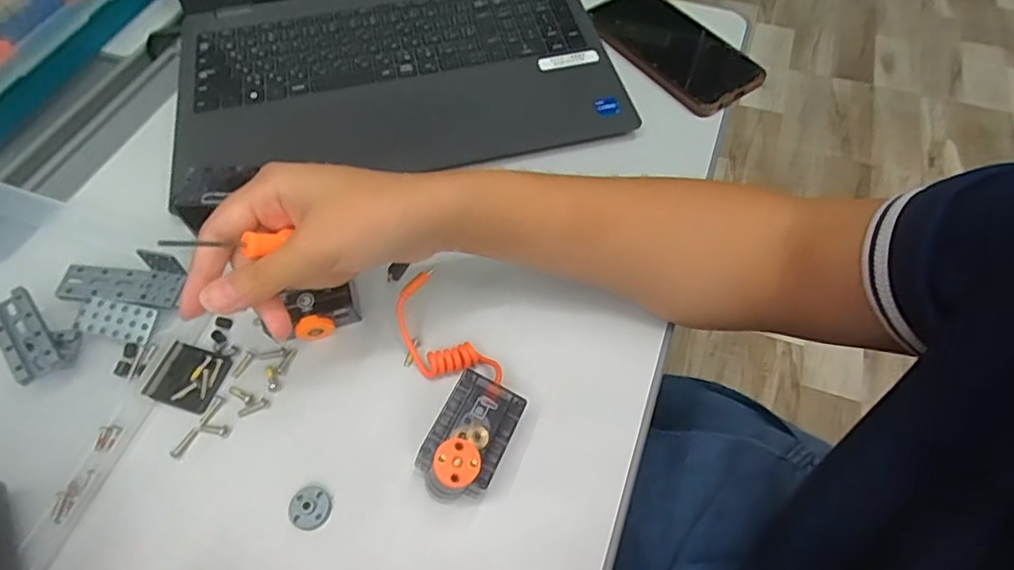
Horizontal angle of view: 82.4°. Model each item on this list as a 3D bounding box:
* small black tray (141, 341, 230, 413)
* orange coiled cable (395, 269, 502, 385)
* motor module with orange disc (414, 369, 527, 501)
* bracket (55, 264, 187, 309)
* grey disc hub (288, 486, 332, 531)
[{"bbox_3d":[-0.195,0.055,0.354,0.040,0.004,0.037,15,62,8],"label":"small black tray"},{"bbox_3d":[-0.040,0.034,0.354,0.038,0.022,0.081,-32,66,-17],"label":"orange coiled cable"},{"bbox_3d":[-0.020,0.085,0.315,0.040,0.044,0.069,22,63,13],"label":"motor module with orange disc"},{"bbox_3d":[-0.250,0.000,0.376,0.079,0.006,0.027,5,61,3],"label":"bracket"},{"bbox_3d":[-0.107,0.120,0.313,0.023,0.004,0.021,0,61,0],"label":"grey disc hub"}]

